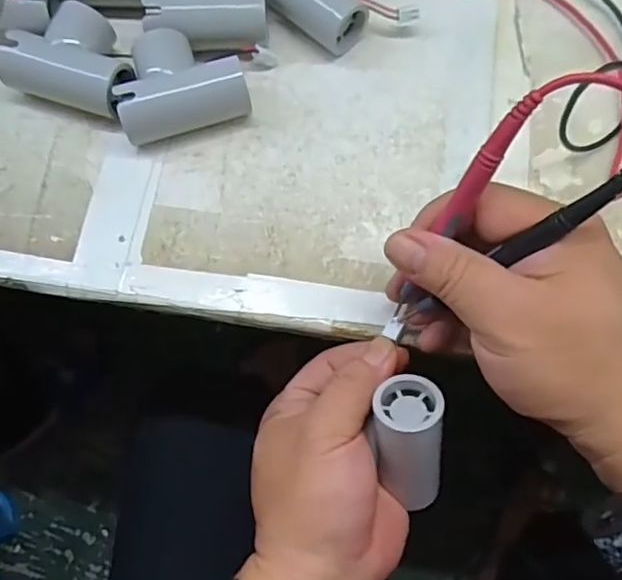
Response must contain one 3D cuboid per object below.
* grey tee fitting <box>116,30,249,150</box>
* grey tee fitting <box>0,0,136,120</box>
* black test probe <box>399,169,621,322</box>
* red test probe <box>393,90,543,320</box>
[{"bbox_3d":[-0.079,-0.126,0.351,0.075,0.033,0.060,-22,71,-6],"label":"grey tee fitting"},{"bbox_3d":[-0.138,-0.137,0.355,0.076,0.035,0.056,19,72,8],"label":"grey tee fitting"},{"bbox_3d":[0.080,-0.012,0.257,0.008,0.129,0.009,-2,66,-36],"label":"black test probe"},{"bbox_3d":[0.061,-0.028,0.259,0.011,0.130,0.009,35,47,13],"label":"red test probe"}]

